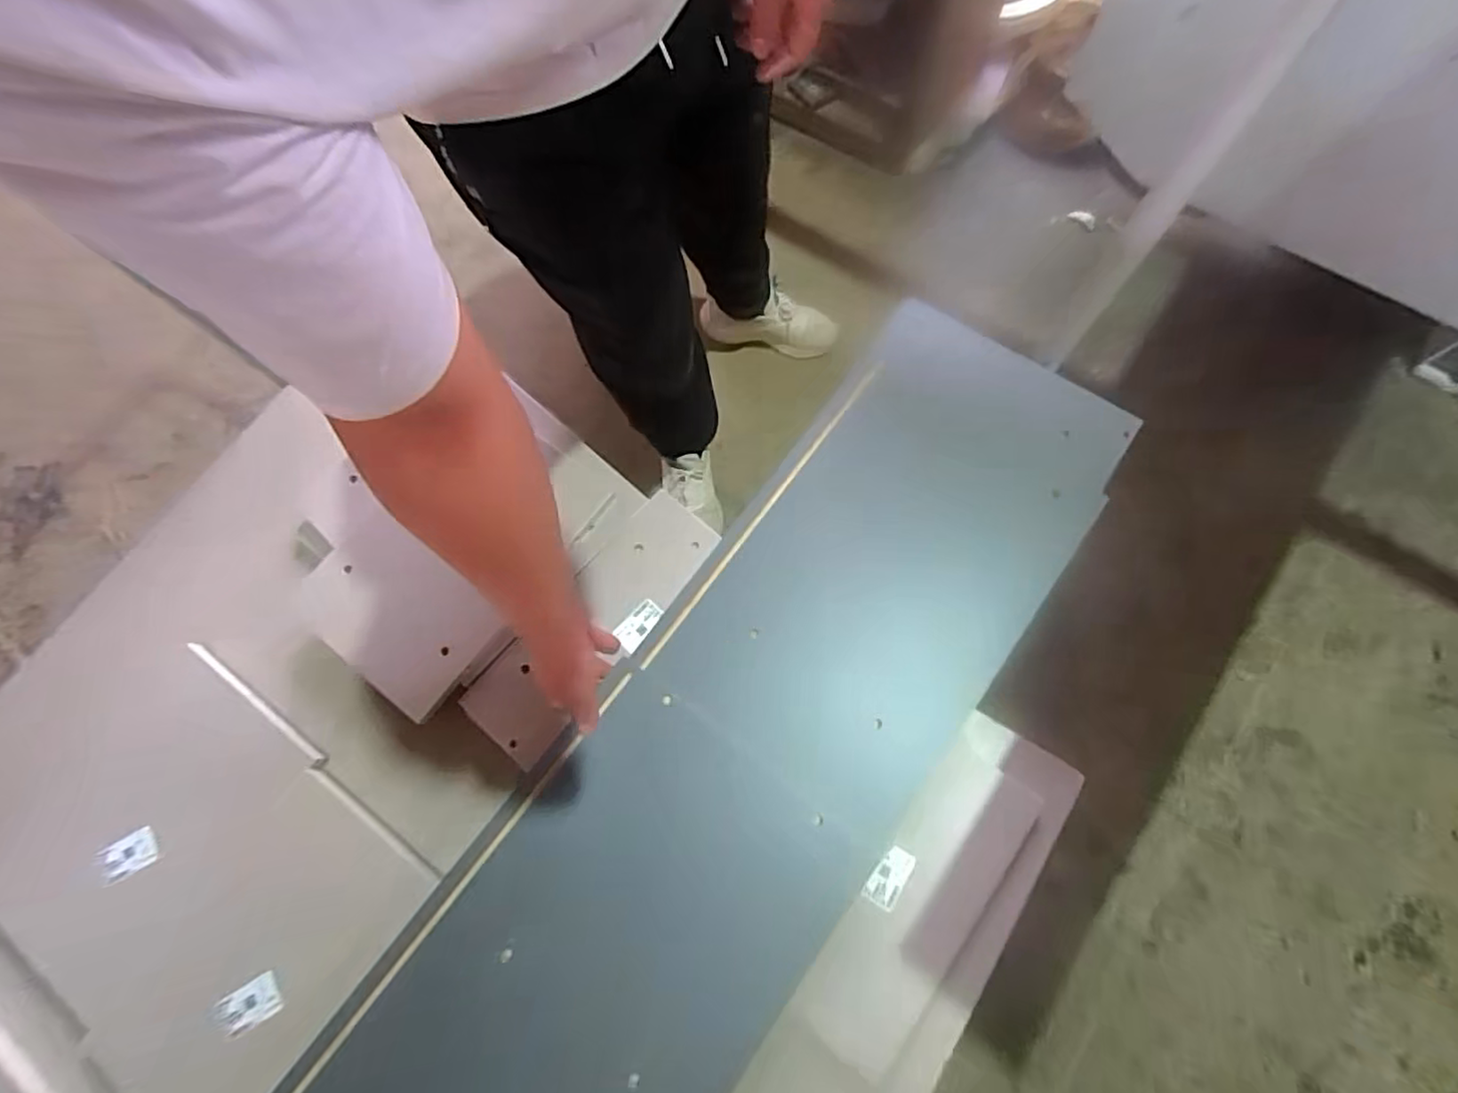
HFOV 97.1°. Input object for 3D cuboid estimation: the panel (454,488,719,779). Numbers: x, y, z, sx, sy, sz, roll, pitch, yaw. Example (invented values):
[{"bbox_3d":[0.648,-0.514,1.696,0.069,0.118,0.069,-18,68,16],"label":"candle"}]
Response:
[{"bbox_3d":[-0.155,0.087,0.755,0.115,0.018,0.341,40,79,13],"label":"panel"}]

